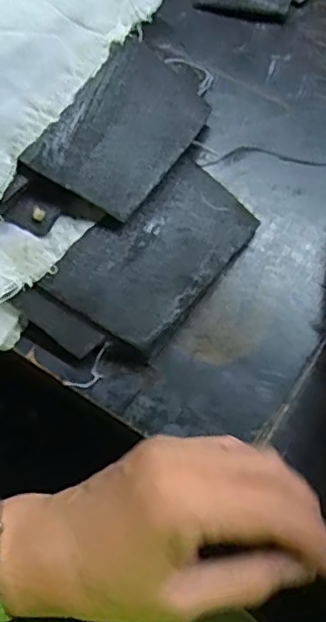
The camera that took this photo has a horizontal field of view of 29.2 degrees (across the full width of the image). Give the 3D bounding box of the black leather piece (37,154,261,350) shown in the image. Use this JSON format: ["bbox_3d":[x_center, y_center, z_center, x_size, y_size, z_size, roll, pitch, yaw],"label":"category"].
[{"bbox_3d":[-0.003,-0.032,0.334,0.063,0.010,0.107,44,77,-1],"label":"black leather piece"}]

